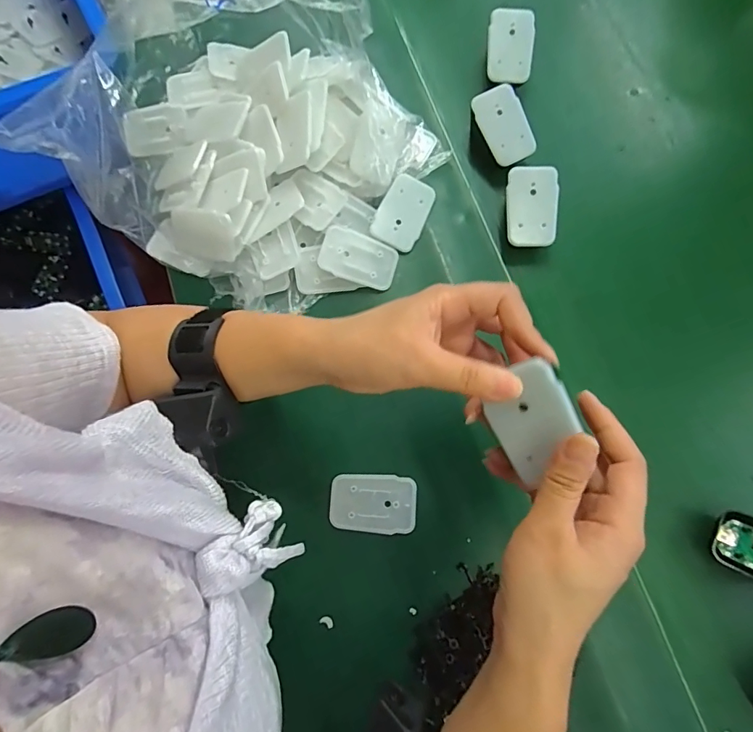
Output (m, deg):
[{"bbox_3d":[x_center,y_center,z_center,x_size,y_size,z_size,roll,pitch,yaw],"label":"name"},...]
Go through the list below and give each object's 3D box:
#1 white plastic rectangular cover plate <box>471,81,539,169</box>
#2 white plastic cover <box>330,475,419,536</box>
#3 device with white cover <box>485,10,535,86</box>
[{"bbox_3d":[0.120,-0.225,0.424,0.043,0.006,0.069,-25,97,2],"label":"white plastic rectangular cover plate"},{"bbox_3d":[-0.003,0.113,0.371,0.069,0.004,0.044,3,76,1],"label":"white plastic cover"},{"bbox_3d":[0.132,-0.316,0.446,0.044,0.010,0.065,4,101,8],"label":"device with white cover"}]

